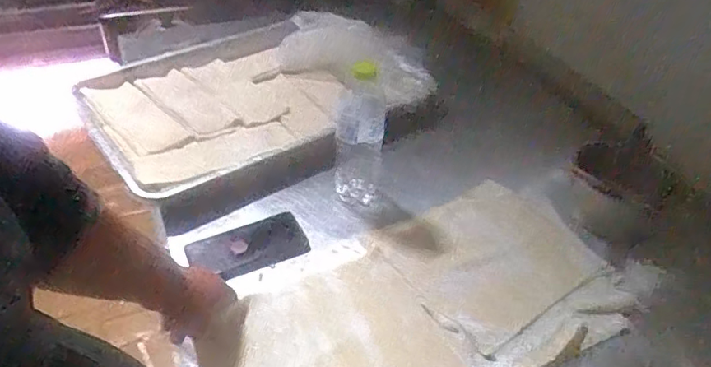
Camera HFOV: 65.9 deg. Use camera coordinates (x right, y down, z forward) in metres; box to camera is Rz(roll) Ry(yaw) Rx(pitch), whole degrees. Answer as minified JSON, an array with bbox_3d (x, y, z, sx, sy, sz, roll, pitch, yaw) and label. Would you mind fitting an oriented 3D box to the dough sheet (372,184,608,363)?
[{"bbox_3d":[0.202,0.092,0.808,0.288,0.010,0.234,-25,49,-29],"label":"dough sheet"}]

